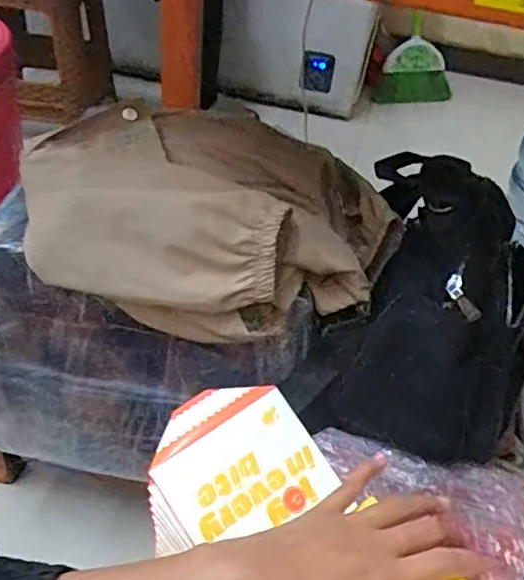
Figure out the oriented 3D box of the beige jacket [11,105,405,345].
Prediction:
[{"bbox_3d":[-0.055,-0.069,0.642,0.362,0.120,0.207,14,41,7],"label":"beige jacket"}]

